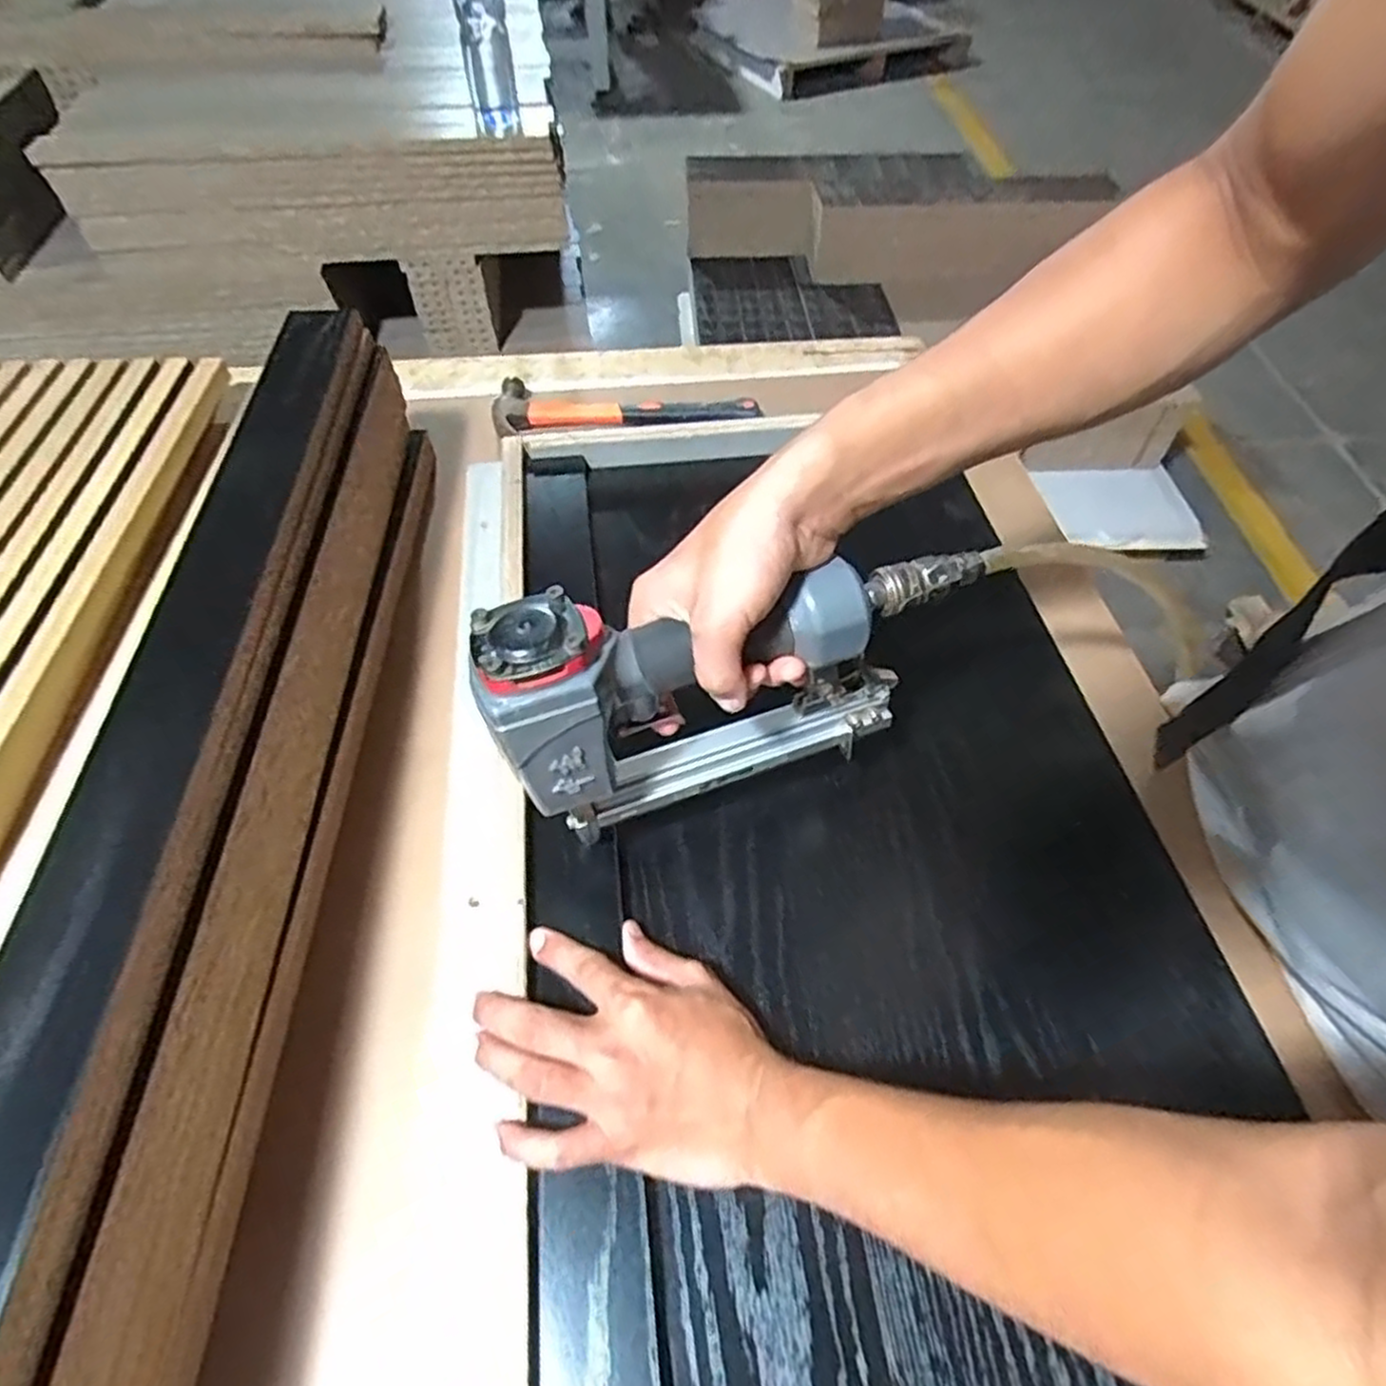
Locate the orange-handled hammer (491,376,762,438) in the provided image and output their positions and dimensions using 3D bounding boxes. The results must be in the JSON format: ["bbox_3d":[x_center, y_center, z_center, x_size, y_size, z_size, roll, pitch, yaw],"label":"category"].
[{"bbox_3d":[-0.067,-0.283,0.756,0.257,0.026,0.082,2,54,1],"label":"orange-handled hammer"}]

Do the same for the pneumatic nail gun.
[{"bbox_3d":[0.008,-0.005,0.409,0.221,0.139,0.059,-17,56,-12],"label":"pneumatic nail gun"}]

